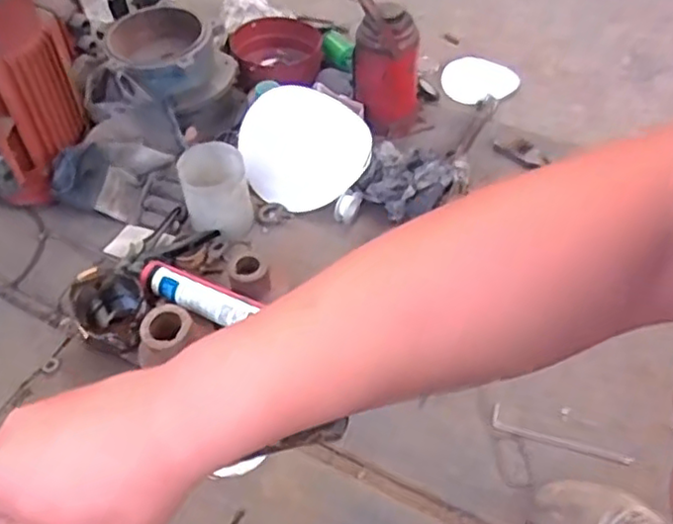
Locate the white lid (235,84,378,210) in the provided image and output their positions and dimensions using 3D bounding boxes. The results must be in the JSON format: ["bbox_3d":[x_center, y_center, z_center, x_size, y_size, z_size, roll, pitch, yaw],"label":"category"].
[{"bbox_3d":[-0.071,-0.221,1.301,0.237,0.230,0.028,38,16,-4],"label":"white lid"}]

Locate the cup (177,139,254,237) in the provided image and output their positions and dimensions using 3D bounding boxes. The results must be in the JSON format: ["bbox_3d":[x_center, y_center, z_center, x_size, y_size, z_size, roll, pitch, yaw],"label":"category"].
[{"bbox_3d":[-0.209,-0.122,1.158,0.106,0.133,0.105,-2,51,2],"label":"cup"}]

